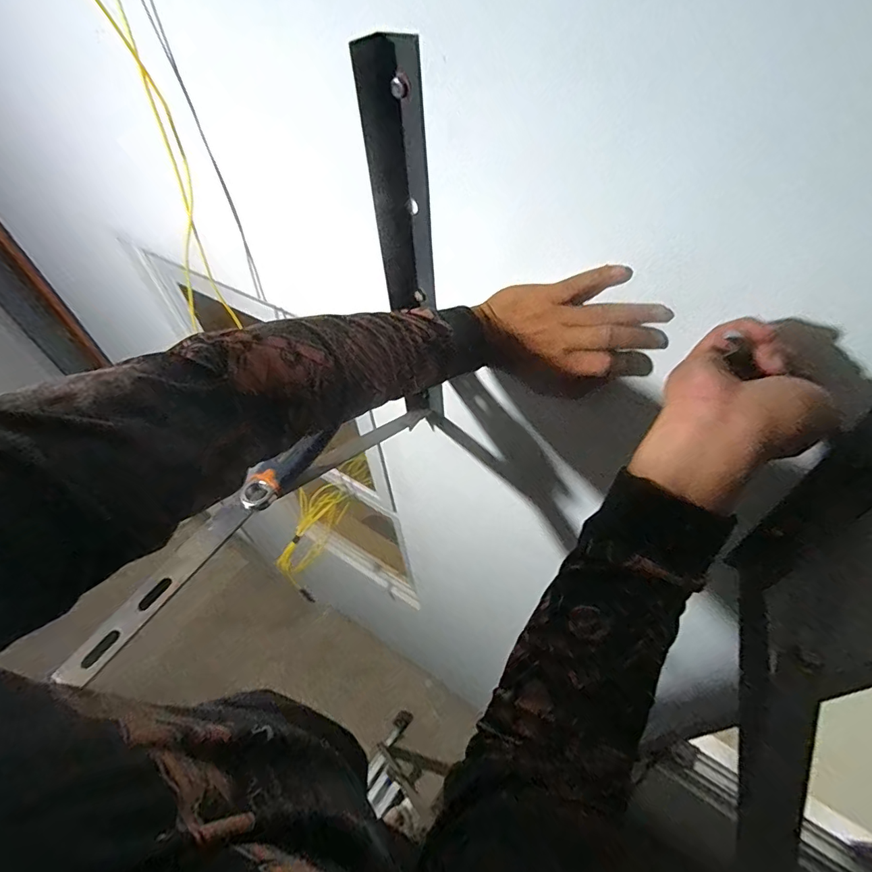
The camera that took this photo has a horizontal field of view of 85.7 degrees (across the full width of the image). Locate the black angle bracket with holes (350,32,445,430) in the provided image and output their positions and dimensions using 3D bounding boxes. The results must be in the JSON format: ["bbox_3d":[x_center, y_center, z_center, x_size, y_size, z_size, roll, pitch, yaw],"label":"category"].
[{"bbox_3d":[-0.029,-0.173,0.520,0.054,0.410,0.035,-15,52,-9],"label":"black angle bracket with holes"}]

